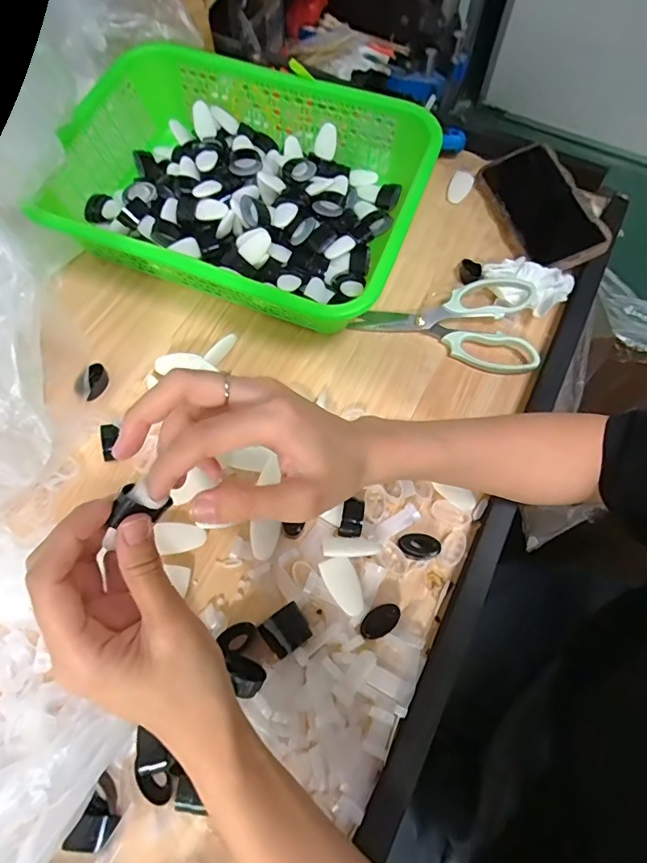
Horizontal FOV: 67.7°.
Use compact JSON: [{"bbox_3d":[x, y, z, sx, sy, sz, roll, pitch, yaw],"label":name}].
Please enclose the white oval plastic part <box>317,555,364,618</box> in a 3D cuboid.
[{"bbox_3d":[0.015,0.119,0.371,0.024,0.007,0.044,-21,71,-9],"label":"white oval plastic part"}]

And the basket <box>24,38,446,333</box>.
[{"bbox_3d":[-0.095,-0.254,0.498,0.375,0.080,0.266,22,70,7],"label":"basket"}]

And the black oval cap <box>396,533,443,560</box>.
[{"bbox_3d":[0.075,0.090,0.379,0.032,0.010,0.019,2,69,-1],"label":"black oval cap"}]

